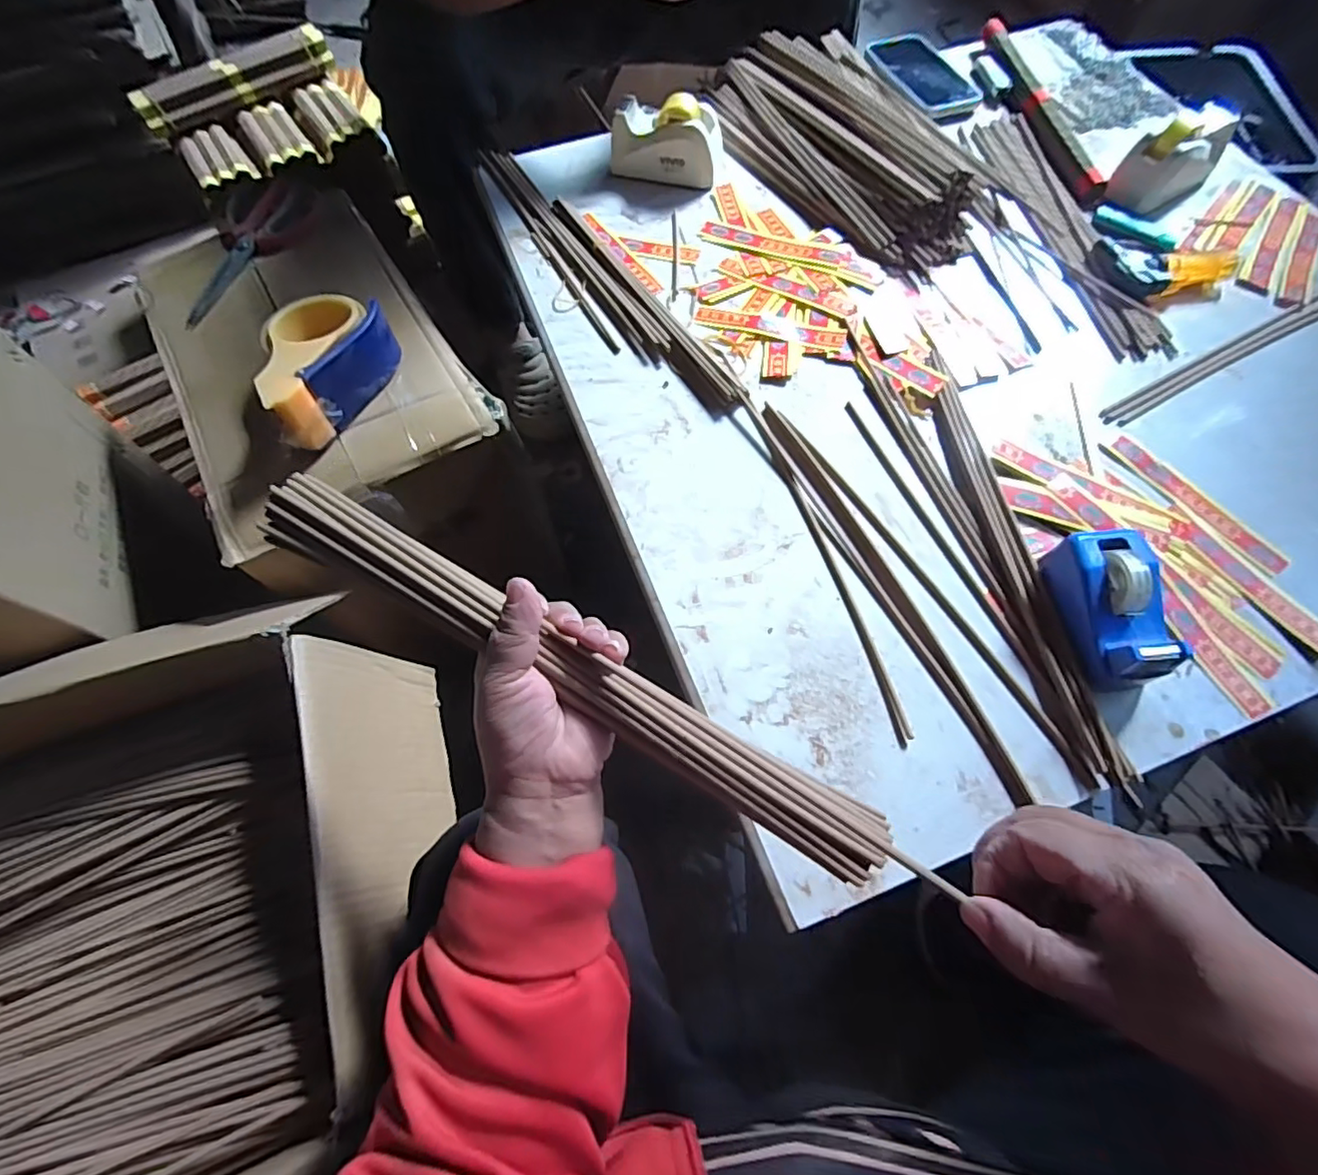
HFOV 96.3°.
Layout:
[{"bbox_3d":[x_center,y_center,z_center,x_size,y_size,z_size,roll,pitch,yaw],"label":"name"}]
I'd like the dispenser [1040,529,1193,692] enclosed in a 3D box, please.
[{"bbox_3d":[0.306,0.015,0.401,0.053,0.054,0.101,-5,66,-1],"label":"dispenser"}]

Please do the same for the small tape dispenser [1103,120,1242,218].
[{"bbox_3d":[0.516,-0.431,0.597,0.121,0.059,0.056,-34,70,-13],"label":"small tape dispenser"}]

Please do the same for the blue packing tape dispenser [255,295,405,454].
[{"bbox_3d":[-0.318,-0.207,0.547,0.107,0.065,0.147,27,70,12],"label":"blue packing tape dispenser"}]

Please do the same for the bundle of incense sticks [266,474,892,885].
[{"bbox_3d":[-0.048,0.039,0.303,0.352,0.024,0.036,30,70,4],"label":"bundle of incense sticks"}]

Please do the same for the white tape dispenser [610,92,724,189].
[{"bbox_3d":[0.010,-0.475,0.625,0.116,0.059,0.053,15,68,8],"label":"white tape dispenser"}]

